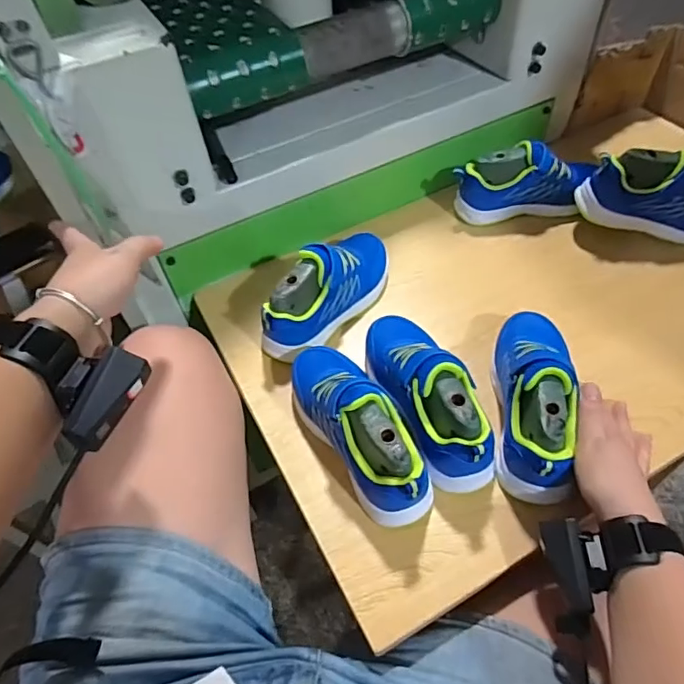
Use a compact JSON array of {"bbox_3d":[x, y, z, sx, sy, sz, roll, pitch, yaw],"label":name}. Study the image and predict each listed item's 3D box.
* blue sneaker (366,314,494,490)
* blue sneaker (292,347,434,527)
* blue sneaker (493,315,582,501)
[{"bbox_3d":[0.083,0.041,0.517,0.076,0.095,0.203,-18,54,-10],"label":"blue sneaker"},{"bbox_3d":[0.013,0.070,0.501,0.076,0.092,0.204,-26,55,-15],"label":"blue sneaker"},{"bbox_3d":[0.191,0.048,0.505,0.070,0.099,0.202,5,47,8],"label":"blue sneaker"}]

